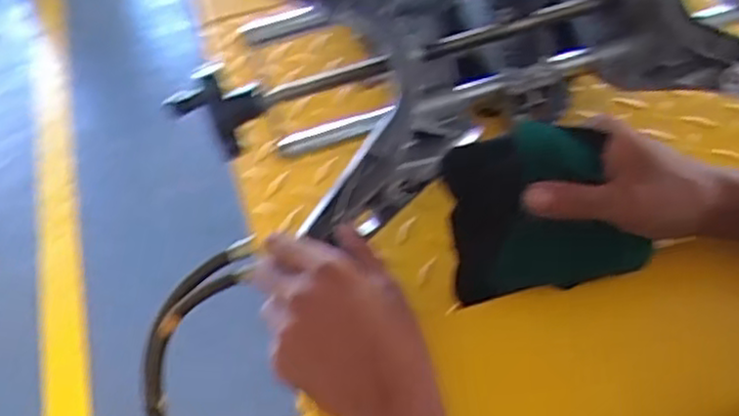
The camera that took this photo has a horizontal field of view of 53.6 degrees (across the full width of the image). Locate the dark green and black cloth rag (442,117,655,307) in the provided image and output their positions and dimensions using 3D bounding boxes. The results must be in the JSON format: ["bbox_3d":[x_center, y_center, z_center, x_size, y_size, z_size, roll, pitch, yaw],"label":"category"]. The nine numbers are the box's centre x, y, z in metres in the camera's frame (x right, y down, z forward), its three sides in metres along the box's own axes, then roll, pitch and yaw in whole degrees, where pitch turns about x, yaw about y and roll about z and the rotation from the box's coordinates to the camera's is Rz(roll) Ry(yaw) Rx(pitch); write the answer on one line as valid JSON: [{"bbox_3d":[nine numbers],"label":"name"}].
[{"bbox_3d":[0.110,0.004,0.500,0.123,0.121,0.019,-15,23,14],"label":"dark green and black cloth rag"}]

